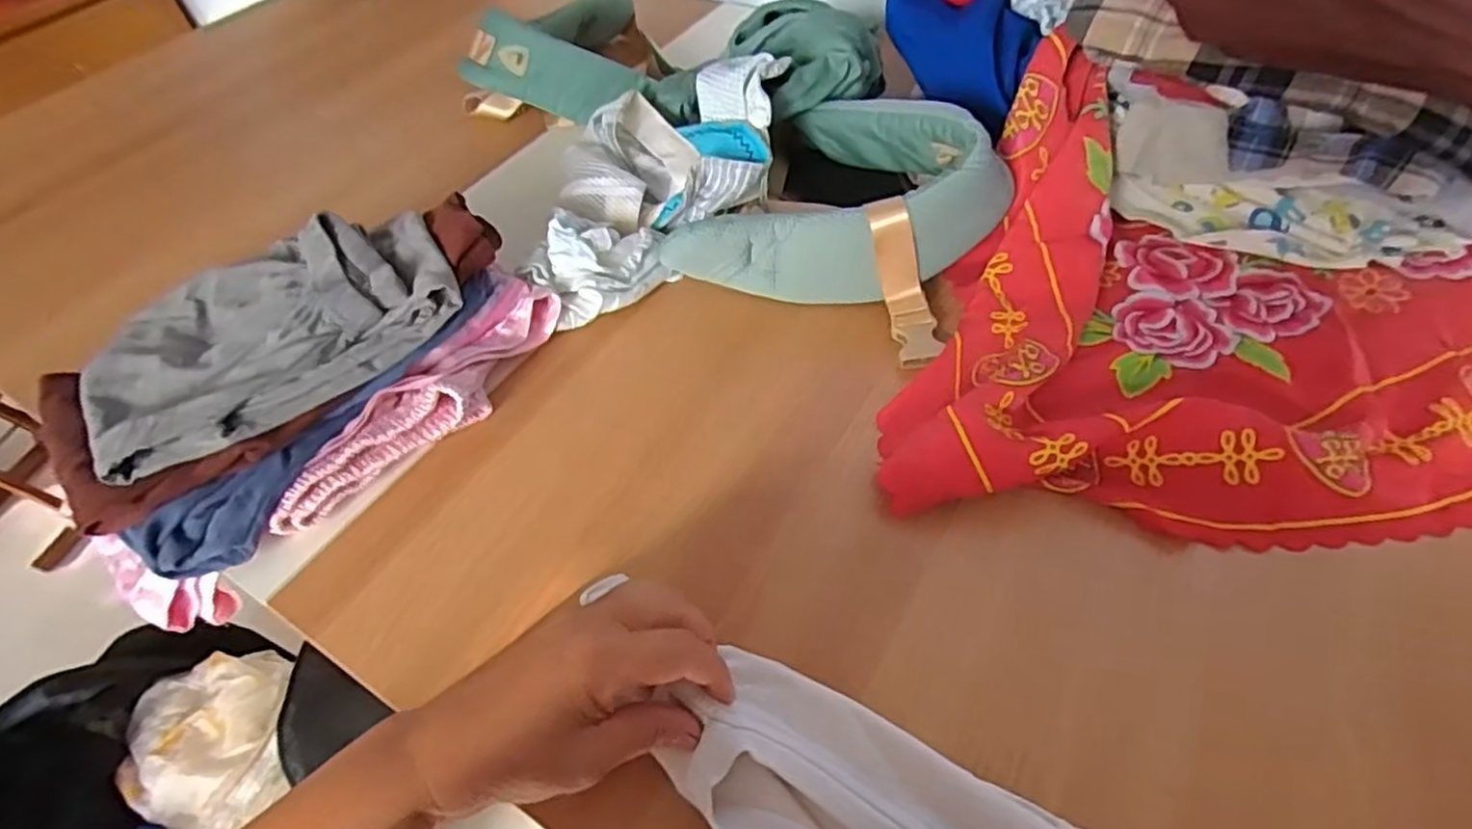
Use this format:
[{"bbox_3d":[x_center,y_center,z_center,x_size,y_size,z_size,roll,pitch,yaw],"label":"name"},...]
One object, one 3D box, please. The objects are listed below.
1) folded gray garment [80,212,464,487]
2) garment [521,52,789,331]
[{"bbox_3d":[-0.308,-0.064,0.488,0.231,0.035,0.169,-32,55,-20],"label":"folded gray garment"},{"bbox_3d":[-0.060,-0.186,0.576,0.184,0.101,0.241,2,51,7],"label":"garment"}]

